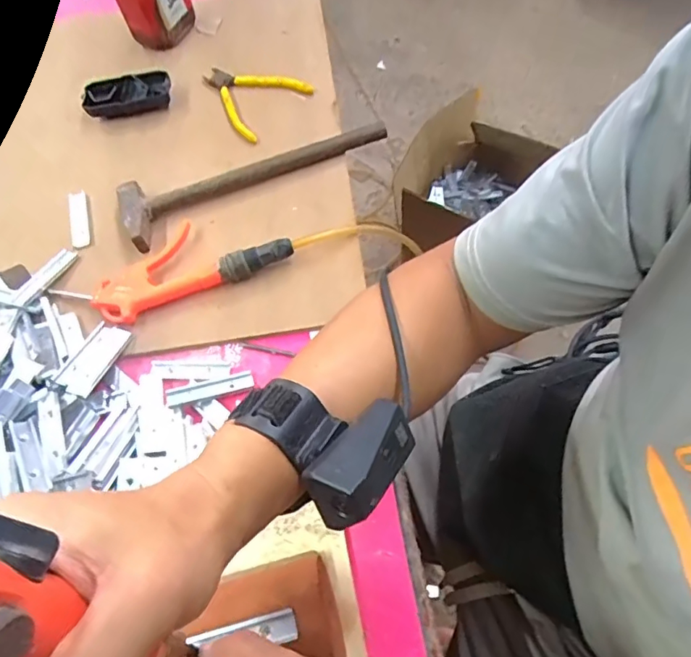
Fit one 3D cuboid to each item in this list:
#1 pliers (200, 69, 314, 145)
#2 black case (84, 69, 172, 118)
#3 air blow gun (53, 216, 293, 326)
[{"bbox_3d":[-0.127,-0.308,0.671,0.140,0.020,0.108,40,71,21],"label":"pliers"},{"bbox_3d":[-0.280,-0.301,0.669,0.106,0.028,0.051,-15,63,-5],"label":"black case"},{"bbox_3d":[-0.180,-0.066,0.540,0.241,0.029,0.084,-19,63,-7],"label":"air blow gun"}]

